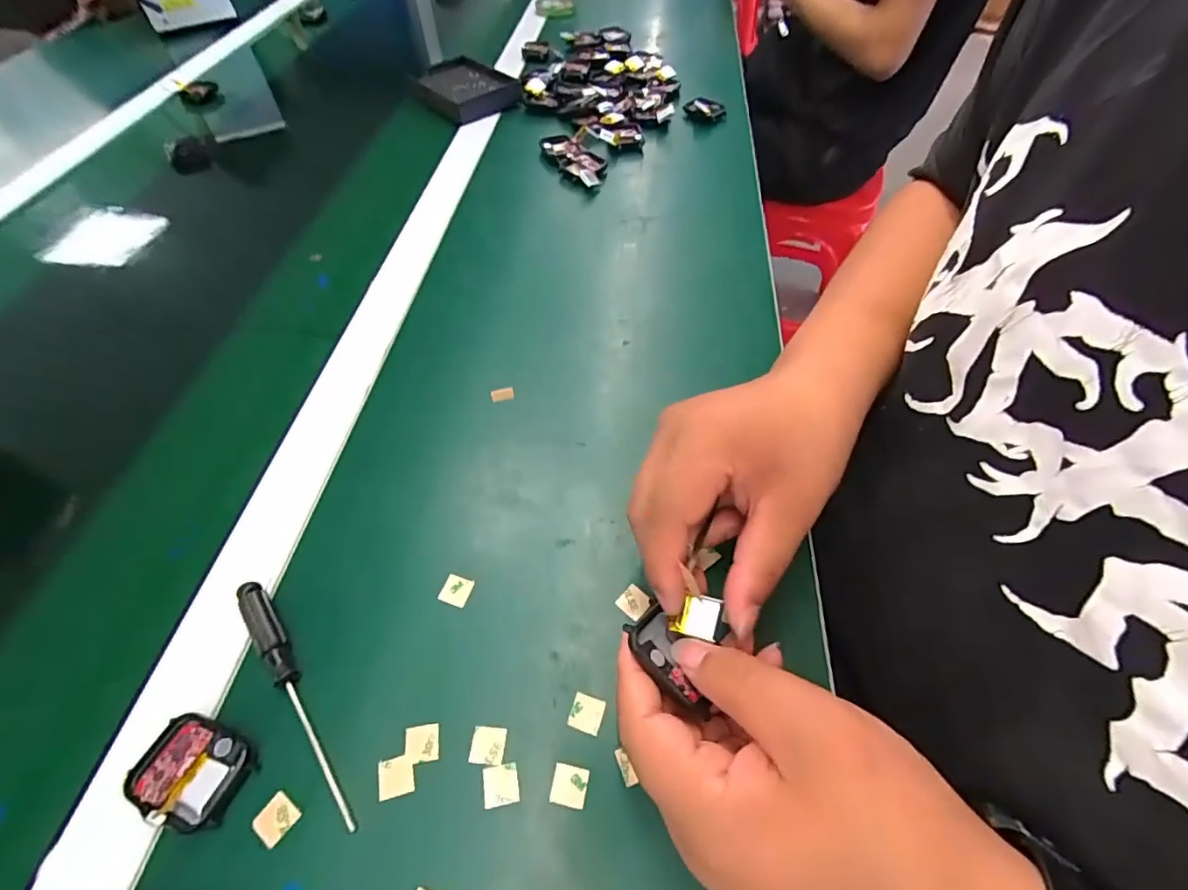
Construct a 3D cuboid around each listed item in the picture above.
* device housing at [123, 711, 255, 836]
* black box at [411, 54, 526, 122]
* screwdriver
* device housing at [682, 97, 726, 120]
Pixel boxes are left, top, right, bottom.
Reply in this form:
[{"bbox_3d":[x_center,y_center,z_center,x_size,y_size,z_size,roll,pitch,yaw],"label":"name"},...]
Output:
[{"bbox_3d":[-0.179,0.146,0.236,0.046,0.010,0.038,16,56,14],"label":"device housing"},{"bbox_3d":[-0.167,-0.449,0.659,0.097,0.023,0.137,-35,60,-21],"label":"black box"},{"bbox_3d":[-0.145,0.119,0.254,0.012,0.016,0.129,-33,59,-21],"label":"screwdriver"},{"bbox_3d":[0.131,-0.398,0.623,0.051,0.020,0.027,13,55,11],"label":"device housing"}]

